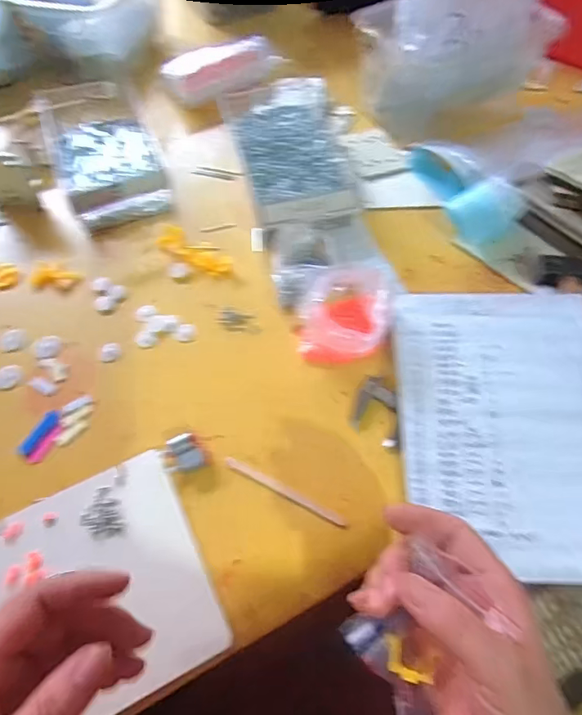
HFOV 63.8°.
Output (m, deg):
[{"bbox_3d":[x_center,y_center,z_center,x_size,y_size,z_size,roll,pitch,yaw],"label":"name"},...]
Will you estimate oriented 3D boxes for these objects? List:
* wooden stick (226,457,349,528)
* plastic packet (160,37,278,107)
[{"bbox_3d":[-0.006,0.118,0.415,0.120,0.005,0.008,24,62,15],"label":"wooden stick"},{"bbox_3d":[-0.109,-0.448,0.726,0.175,0.033,0.122,-13,59,-7],"label":"plastic packet"}]

